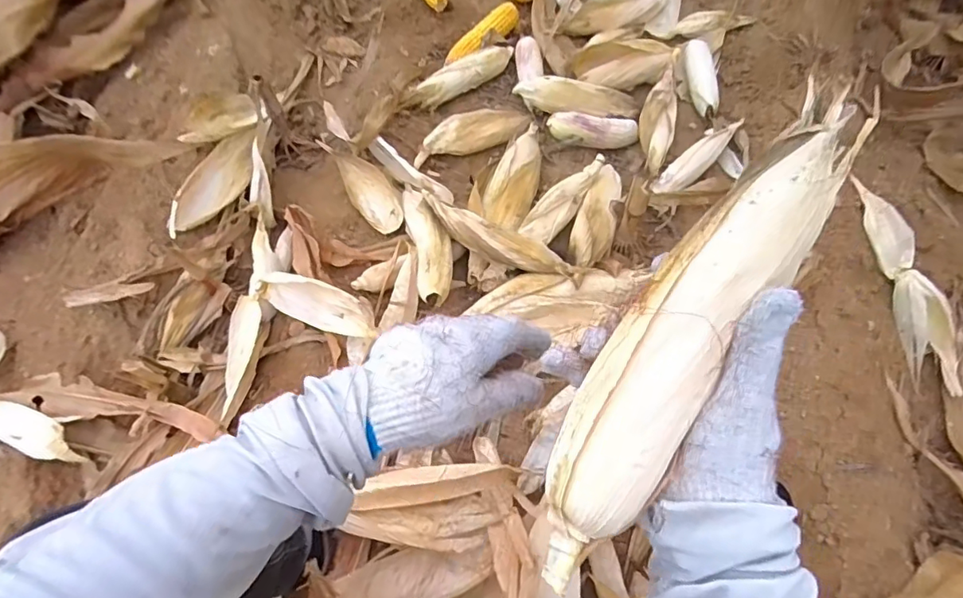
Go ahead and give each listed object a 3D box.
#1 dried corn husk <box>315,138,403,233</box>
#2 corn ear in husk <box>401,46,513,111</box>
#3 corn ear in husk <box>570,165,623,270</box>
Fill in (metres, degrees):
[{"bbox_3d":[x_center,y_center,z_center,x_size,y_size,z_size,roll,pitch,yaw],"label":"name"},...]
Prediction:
[{"bbox_3d":[-0.222,-0.221,0.994,0.074,0.047,0.251,-33,69,-11],"label":"dried corn husk"},{"bbox_3d":[-0.042,-0.450,1.090,0.272,0.050,0.055,-35,69,-12],"label":"corn ear in husk"},{"bbox_3d":[0.200,-0.150,0.921,0.068,0.056,0.231,14,68,9],"label":"corn ear in husk"}]

